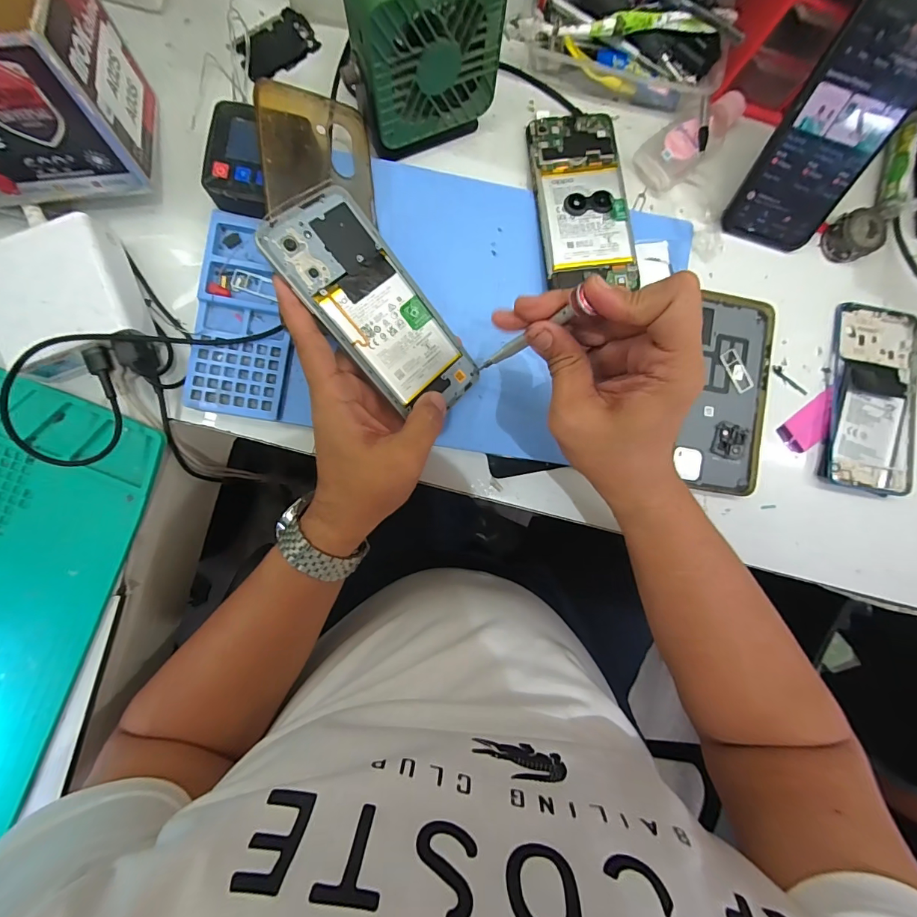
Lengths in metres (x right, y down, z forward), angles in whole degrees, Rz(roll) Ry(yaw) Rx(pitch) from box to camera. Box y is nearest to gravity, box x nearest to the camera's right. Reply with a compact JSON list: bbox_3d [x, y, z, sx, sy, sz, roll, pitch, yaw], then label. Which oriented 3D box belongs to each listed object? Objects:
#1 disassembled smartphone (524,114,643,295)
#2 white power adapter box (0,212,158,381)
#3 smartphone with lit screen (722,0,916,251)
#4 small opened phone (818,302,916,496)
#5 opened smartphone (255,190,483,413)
[{"bbox_3d":[0.100,-0.212,0.342,0.072,0.008,0.152,-6,81,0],"label":"disassembled smartphone"},{"bbox_3d":[-0.278,-0.111,0.297,0.085,0.045,0.087,-24,90,-5],"label":"white power adapter box"},{"bbox_3d":[0.286,-0.250,0.312,0.077,0.170,0.007,16,45,-4],"label":"smartphone with lit screen"},{"bbox_3d":[0.361,-0.053,0.365,0.076,0.009,0.165,10,87,-4],"label":"small opened phone"},{"bbox_3d":[-0.055,-0.101,0.292,0.075,0.004,0.160,-47,108,-23],"label":"opened smartphone"}]

